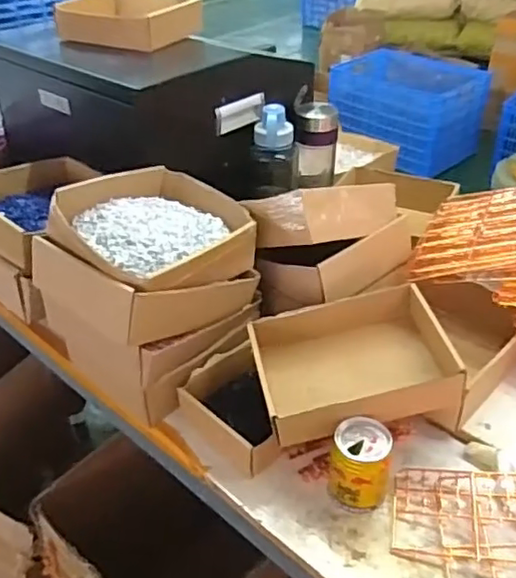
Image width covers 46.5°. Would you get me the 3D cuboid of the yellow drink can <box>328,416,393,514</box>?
[{"bbox_3d":[0.112,0.195,0.659,0.061,0.089,0.063,-1,36,1],"label":"yellow drink can"}]

